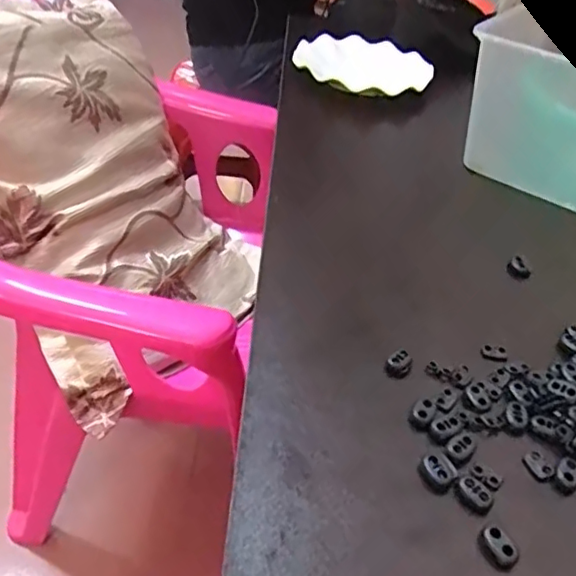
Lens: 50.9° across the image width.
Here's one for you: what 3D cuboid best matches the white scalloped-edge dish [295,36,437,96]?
[{"bbox_3d":[0.093,-0.300,0.804,0.178,0.016,0.178,5,39,-4],"label":"white scalloped-edge dish"}]

